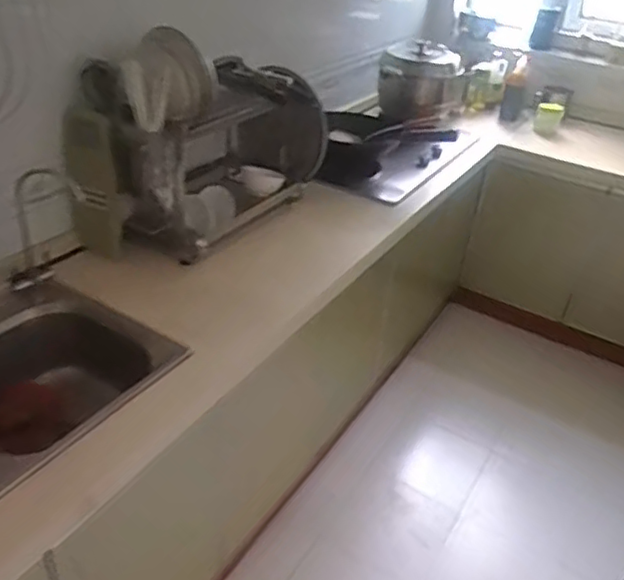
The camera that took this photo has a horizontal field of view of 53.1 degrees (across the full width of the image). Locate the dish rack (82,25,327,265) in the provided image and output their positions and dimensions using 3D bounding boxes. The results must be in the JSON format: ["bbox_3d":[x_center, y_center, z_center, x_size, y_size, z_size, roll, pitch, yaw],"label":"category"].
[{"bbox_3d":[-0.230,-0.346,1.419,0.265,0.424,0.543,25,39,28],"label":"dish rack"}]

